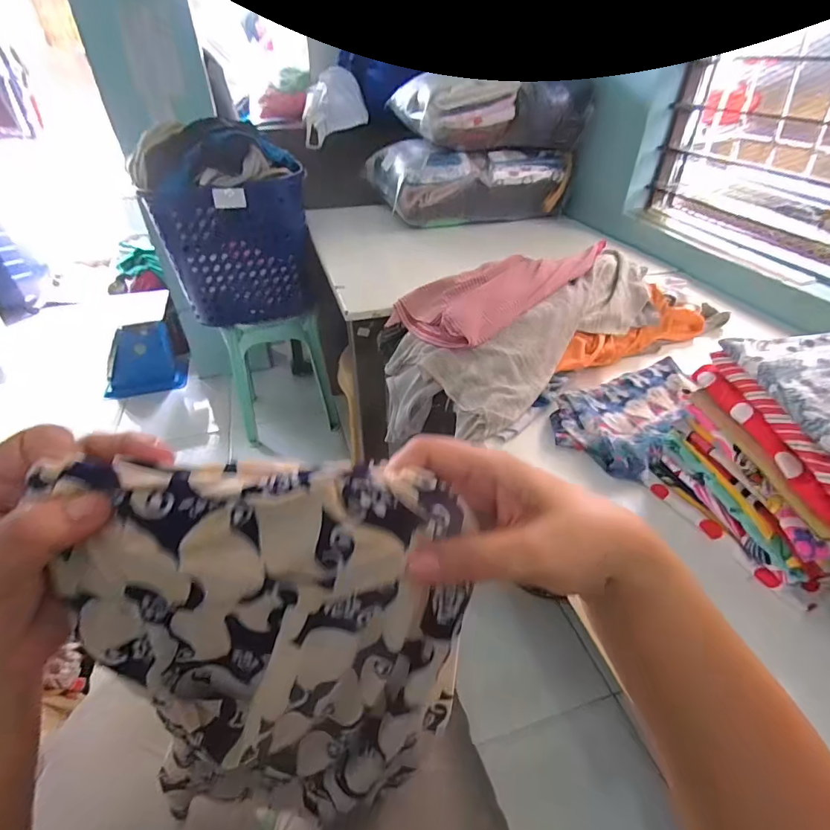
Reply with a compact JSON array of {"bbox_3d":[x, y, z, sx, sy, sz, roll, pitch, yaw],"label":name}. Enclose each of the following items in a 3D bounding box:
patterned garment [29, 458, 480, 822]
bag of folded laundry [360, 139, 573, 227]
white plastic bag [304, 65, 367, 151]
[{"bbox_3d":[-0.062,0.168,0.264,0.177,0.317,0.059,-4,27,-5],"label":"patterned garment"},{"bbox_3d":[0.143,-0.712,1.372,0.494,0.174,0.379,-12,40,-15],"label":"bag of folded laundry"},{"bbox_3d":[-0.279,-0.958,1.452,0.269,0.178,0.072,-45,14,-19],"label":"white plastic bag"}]

